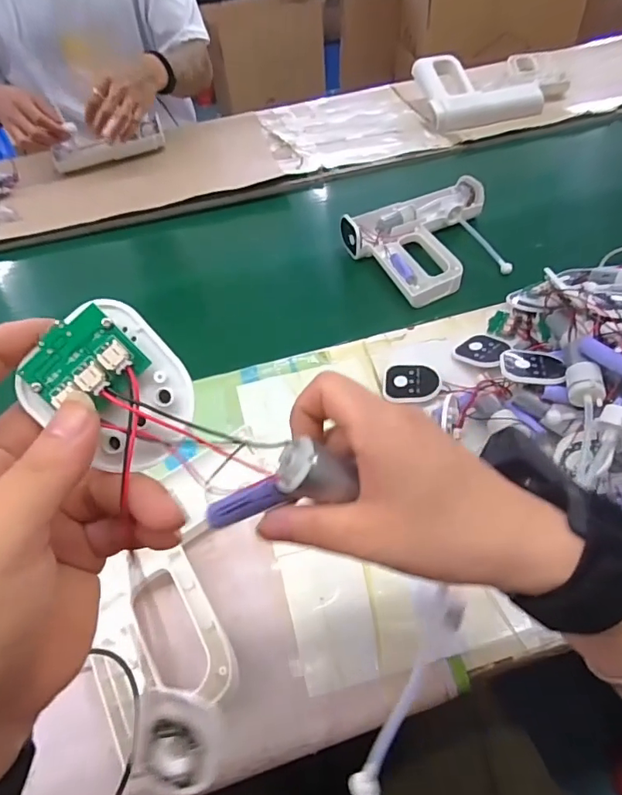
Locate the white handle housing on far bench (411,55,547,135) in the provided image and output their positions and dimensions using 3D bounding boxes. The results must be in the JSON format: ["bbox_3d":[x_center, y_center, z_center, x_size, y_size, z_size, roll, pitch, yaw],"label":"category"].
[{"bbox_3d":[0.322,-0.601,0.960,0.207,0.065,0.198,-9,49,-2],"label":"white handle housing on far bench"}]

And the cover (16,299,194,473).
[{"bbox_3d":[-0.066,-0.004,0.169,0.054,0.011,0.044,41,78,-7],"label":"cover"}]

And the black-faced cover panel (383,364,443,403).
[{"bbox_3d":[0.104,-0.013,0.510,0.058,0.014,0.045,10,51,15],"label":"black-faced cover panel"}]

